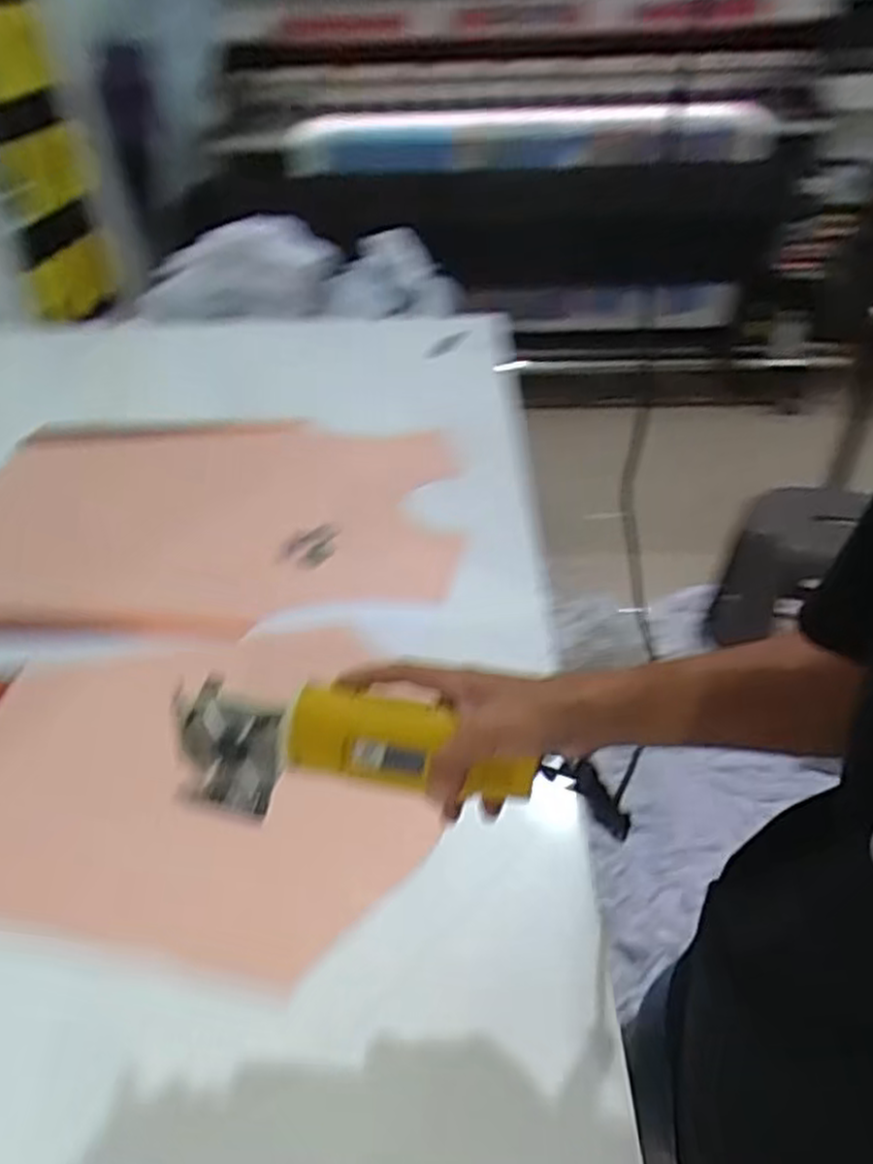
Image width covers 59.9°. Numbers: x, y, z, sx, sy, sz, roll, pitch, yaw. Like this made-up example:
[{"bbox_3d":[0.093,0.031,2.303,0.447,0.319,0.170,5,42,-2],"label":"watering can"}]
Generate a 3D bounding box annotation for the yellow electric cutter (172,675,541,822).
[{"bbox_3d":[-0.058,0.110,0.517,0.239,0.062,0.074,0,40,3],"label":"yellow electric cutter"}]

